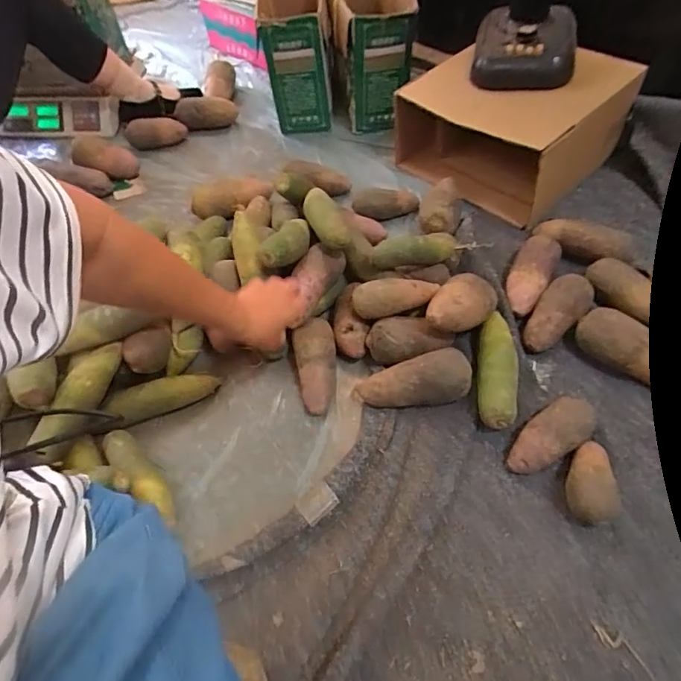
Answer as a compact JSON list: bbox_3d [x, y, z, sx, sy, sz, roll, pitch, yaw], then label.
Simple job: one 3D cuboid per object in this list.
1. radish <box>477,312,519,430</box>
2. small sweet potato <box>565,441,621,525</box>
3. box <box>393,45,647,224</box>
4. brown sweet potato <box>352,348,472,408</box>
[{"bbox_3d":[0.232,0.038,0.703,0.053,0.052,0.196,7,55,11],"label":"radish"},{"bbox_3d":[0.320,0.184,0.614,0.056,0.056,0.107,6,53,10],"label":"small sweet potato"},{"bbox_3d":[0.339,-0.453,1.005,0.304,0.196,0.379,-38,59,-20],"label":"box"},{"bbox_3d":[0.105,0.063,0.706,0.177,0.056,0.064,-14,52,10],"label":"brown sweet potato"}]

